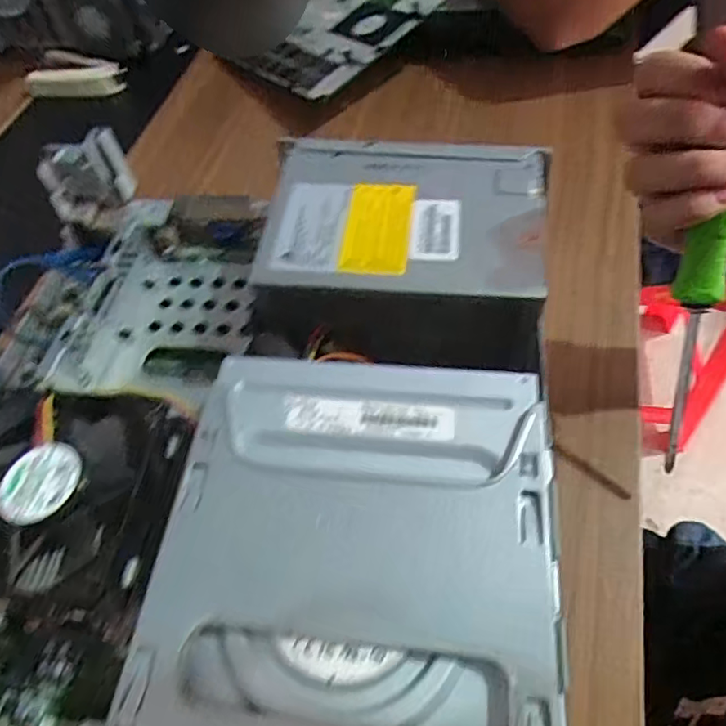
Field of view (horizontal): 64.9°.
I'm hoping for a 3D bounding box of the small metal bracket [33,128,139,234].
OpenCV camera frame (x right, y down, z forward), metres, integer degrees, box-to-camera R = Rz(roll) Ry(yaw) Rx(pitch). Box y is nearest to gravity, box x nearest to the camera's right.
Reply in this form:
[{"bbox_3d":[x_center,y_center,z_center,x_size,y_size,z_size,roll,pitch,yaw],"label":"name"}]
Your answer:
[{"bbox_3d":[-0.189,-0.125,0.396,0.057,0.056,0.025,-28,59,-13],"label":"small metal bracket"}]

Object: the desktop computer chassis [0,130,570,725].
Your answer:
[{"bbox_3d":[-0.077,0.022,0.305,0.327,0.092,0.324,5,57,8],"label":"desktop computer chassis"}]

